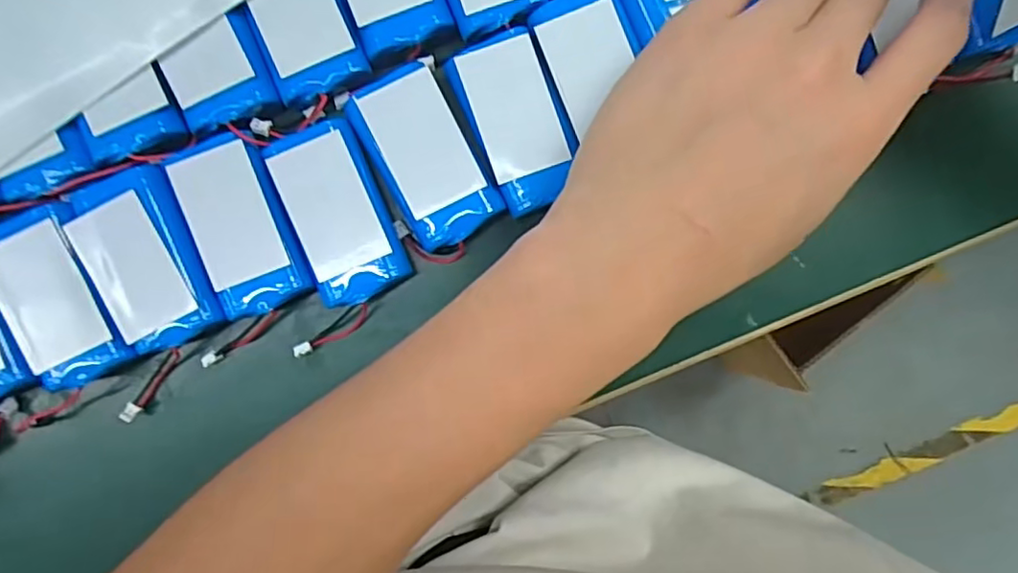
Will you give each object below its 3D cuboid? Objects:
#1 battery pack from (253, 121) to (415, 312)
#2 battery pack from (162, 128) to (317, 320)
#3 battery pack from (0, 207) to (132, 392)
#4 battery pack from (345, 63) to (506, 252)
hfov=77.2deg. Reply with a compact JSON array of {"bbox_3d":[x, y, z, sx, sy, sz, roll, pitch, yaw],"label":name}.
[{"bbox_3d":[-0.066,-0.029,0.248,0.035,0.010,0.068,-22,90,-1],"label":"battery pack"},{"bbox_3d":[-0.104,-0.025,0.244,0.035,0.008,0.069,-22,90,-1],"label":"battery pack"},{"bbox_3d":[-0.174,0.004,0.242,0.034,0.012,0.066,-27,90,-1],"label":"battery pack"},{"bbox_3d":[-0.032,-0.050,0.247,0.036,0.011,0.067,-28,90,-1],"label":"battery pack"}]

